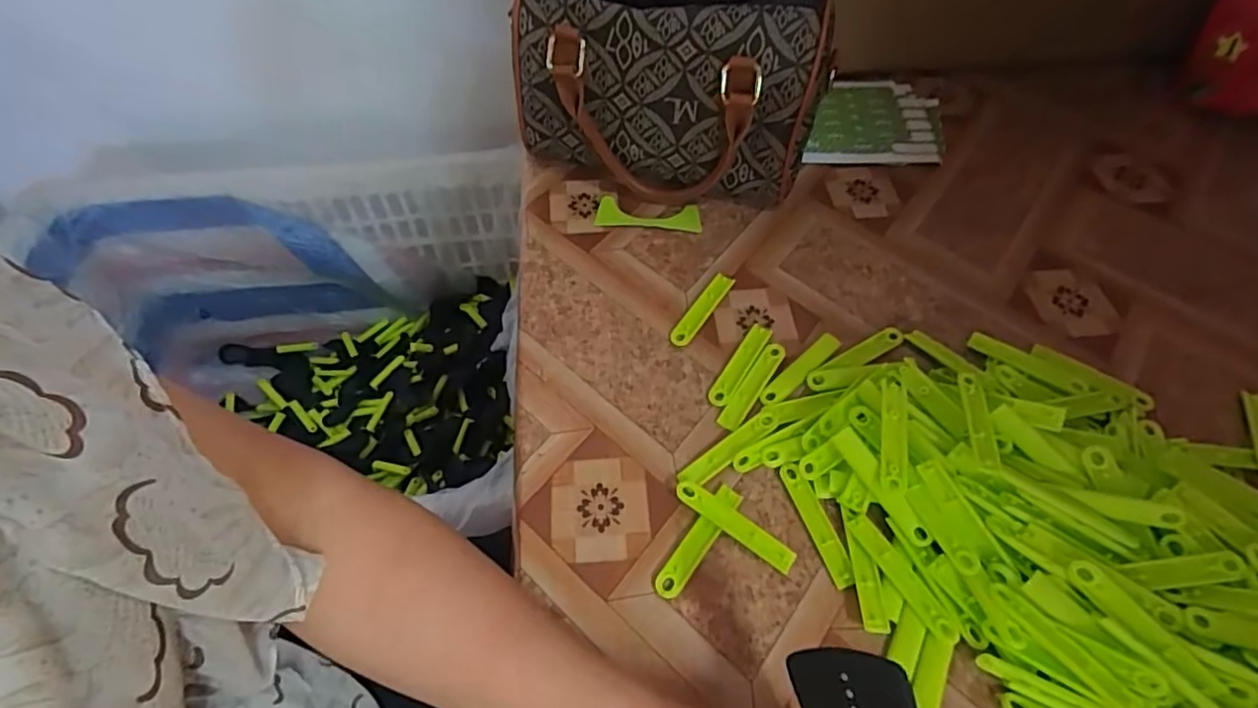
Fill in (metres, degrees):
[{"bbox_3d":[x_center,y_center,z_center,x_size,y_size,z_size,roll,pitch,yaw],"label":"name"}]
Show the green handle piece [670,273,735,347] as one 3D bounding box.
[{"bbox_3d":[0.053,-0.033,0.463,0.015,0.004,0.075,28,58,19],"label":"green handle piece"}]

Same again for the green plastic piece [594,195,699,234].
[{"bbox_3d":[0.017,-0.115,0.522,0.086,0.004,0.030,5,54,5],"label":"green plastic piece"}]

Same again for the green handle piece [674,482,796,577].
[{"bbox_3d":[0.061,0.099,0.366,0.076,0.004,0.013,33,67,13],"label":"green handle piece"}]

